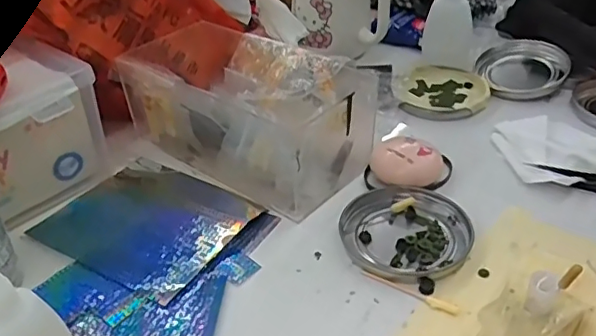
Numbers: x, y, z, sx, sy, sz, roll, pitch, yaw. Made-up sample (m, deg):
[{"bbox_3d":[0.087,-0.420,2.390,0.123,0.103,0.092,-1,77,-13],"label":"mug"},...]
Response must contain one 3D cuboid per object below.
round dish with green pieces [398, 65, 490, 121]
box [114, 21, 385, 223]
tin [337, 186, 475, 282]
[{"bbox_3d":[0.124,-0.065,0.496,0.073,0.011,0.077,-1,35,1],"label":"round dish with green pieces"},{"bbox_3d":[-0.040,-0.044,0.426,0.178,0.073,0.096,23,42,31],"label":"box"},{"bbox_3d":[0.066,0.039,0.359,0.076,0.011,0.074,-1,35,1],"label":"tin"}]

